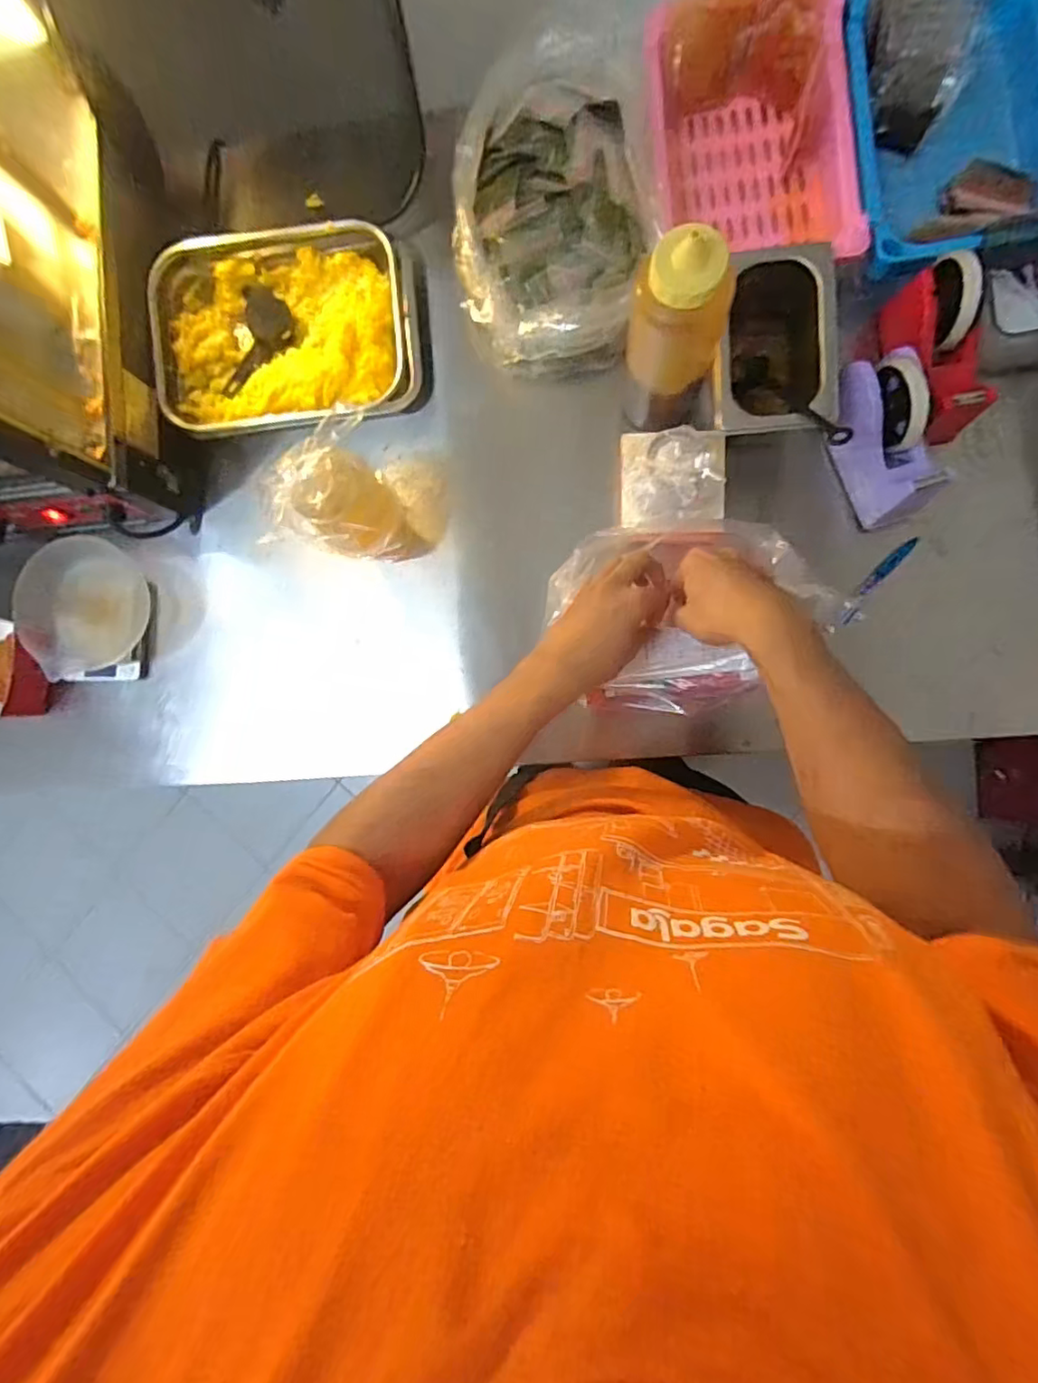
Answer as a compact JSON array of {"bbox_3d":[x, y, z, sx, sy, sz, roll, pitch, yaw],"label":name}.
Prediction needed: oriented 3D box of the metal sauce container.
[{"bbox_3d":[0.255,-0.342,0.616,0.116,0.107,0.180,2,89,6],"label":"metal sauce container"}]

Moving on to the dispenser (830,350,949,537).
[{"bbox_3d":[0.374,-0.255,0.609,0.066,0.110,0.159,-25,99,-24],"label":"dispenser"}]

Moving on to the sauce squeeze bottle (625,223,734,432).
[{"bbox_3d":[0.145,-0.333,0.567,0.089,0.228,0.072,11,90,7],"label":"sauce squeeze bottle"}]

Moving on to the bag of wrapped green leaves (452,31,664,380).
[{"bbox_3d":[0.039,-0.509,0.642,0.214,0.101,0.308,1,89,6],"label":"bag of wrapped green leaves"}]

